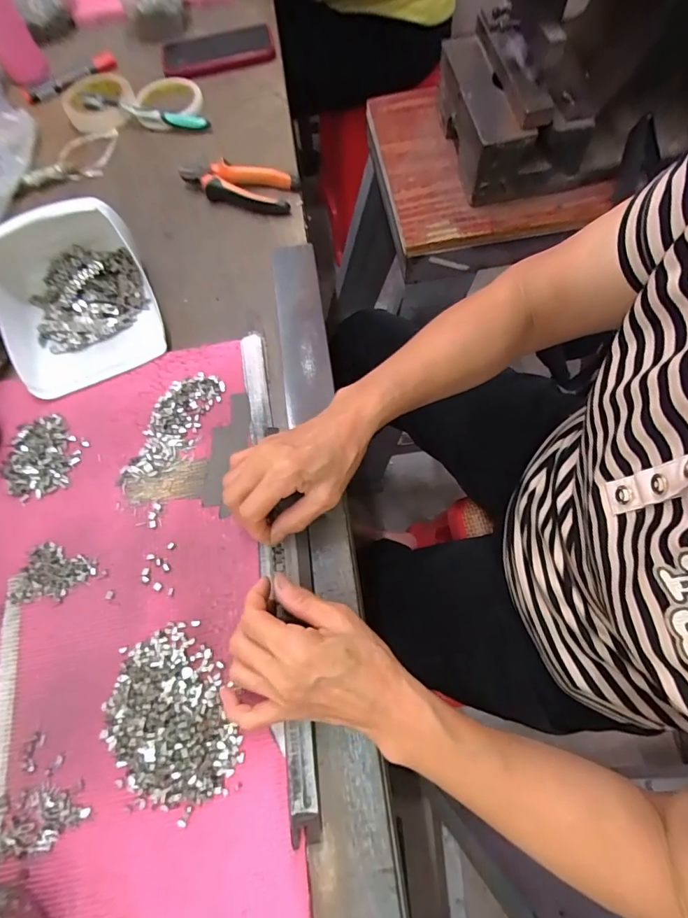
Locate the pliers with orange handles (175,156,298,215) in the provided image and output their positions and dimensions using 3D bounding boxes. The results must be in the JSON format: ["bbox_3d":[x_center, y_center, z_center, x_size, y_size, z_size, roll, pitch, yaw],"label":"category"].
[{"bbox_3d":[-0.133,-0.338,0.547,0.151,0.026,0.049,17,70,9],"label":"pliers with orange handles"}]

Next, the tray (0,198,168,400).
[{"bbox_3d":[-0.286,-0.174,0.457,0.155,0.077,0.178,-20,69,-5],"label":"tray"}]

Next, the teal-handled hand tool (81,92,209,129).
[{"bbox_3d":[-0.279,-0.484,0.624,0.181,0.035,0.016,10,69,6],"label":"teal-handled hand tool"}]

